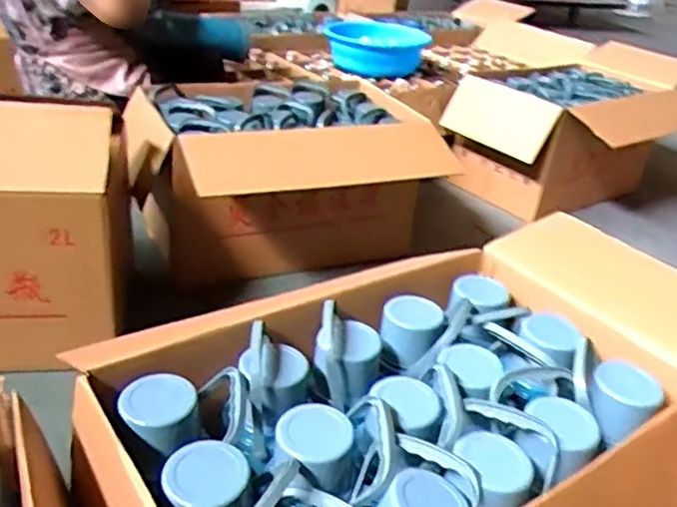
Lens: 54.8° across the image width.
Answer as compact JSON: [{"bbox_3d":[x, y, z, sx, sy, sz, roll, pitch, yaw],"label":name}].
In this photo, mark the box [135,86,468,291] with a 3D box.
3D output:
[{"bbox_3d":[-0.175,-0.187,1.821,0.801,0.412,0.502,-13,35,-30],"label":"box"}]

